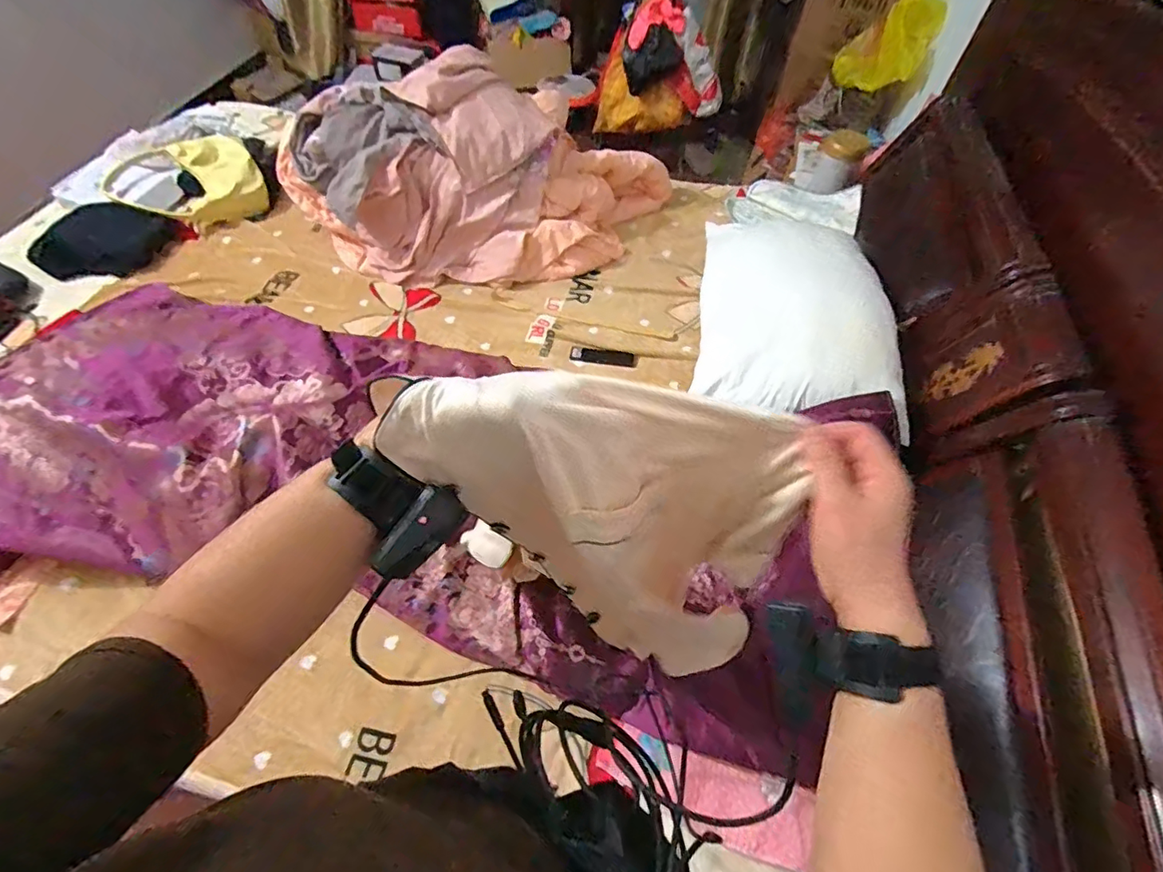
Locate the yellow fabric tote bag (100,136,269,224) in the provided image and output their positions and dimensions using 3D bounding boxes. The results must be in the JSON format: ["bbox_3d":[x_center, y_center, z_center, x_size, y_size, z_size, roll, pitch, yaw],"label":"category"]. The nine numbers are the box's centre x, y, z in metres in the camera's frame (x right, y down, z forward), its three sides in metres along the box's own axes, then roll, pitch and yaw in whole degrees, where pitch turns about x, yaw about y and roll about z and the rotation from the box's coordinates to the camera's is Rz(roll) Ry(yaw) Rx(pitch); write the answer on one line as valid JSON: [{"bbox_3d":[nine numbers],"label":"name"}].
[{"bbox_3d":[-1.076,-0.678,1.467,0.391,0.152,0.227,-17,58,-13],"label":"yellow fabric tote bag"}]

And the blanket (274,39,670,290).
[{"bbox_3d":[-0.259,-0.657,1.333,0.950,0.354,0.444,5,56,2],"label":"blanket"}]

